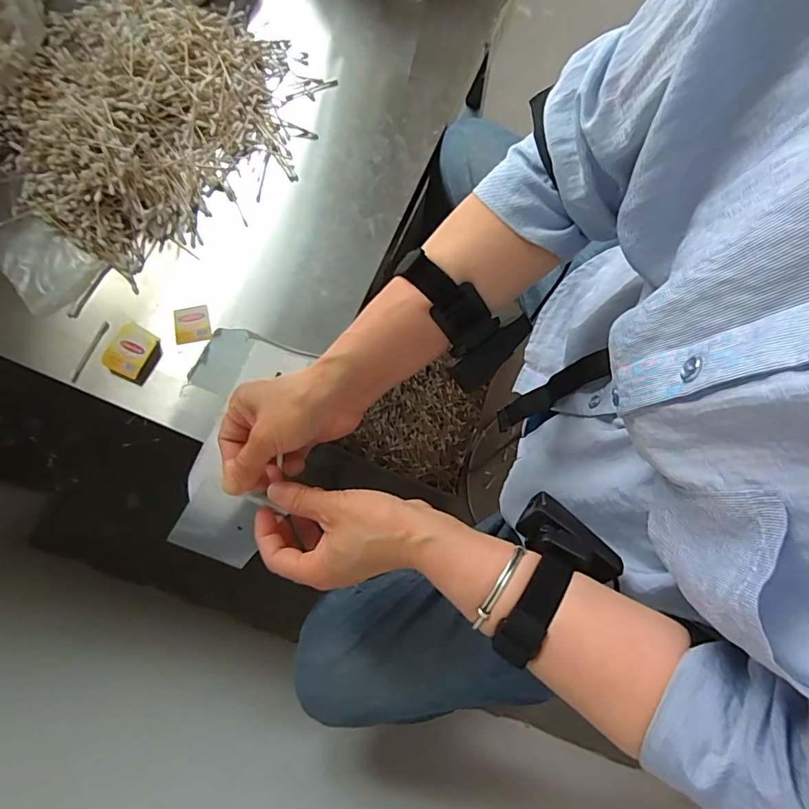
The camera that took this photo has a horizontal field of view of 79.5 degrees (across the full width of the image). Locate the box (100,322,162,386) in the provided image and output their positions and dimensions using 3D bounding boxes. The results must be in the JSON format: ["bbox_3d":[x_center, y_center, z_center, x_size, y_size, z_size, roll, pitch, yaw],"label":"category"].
[{"bbox_3d":[-0.296,-0.057,0.527,0.050,0.016,0.057,28,76,9],"label":"box"}]

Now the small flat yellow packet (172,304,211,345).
[{"bbox_3d":[-0.239,-0.090,0.545,0.039,0.004,0.044,-12,74,-2],"label":"small flat yellow packet"}]

